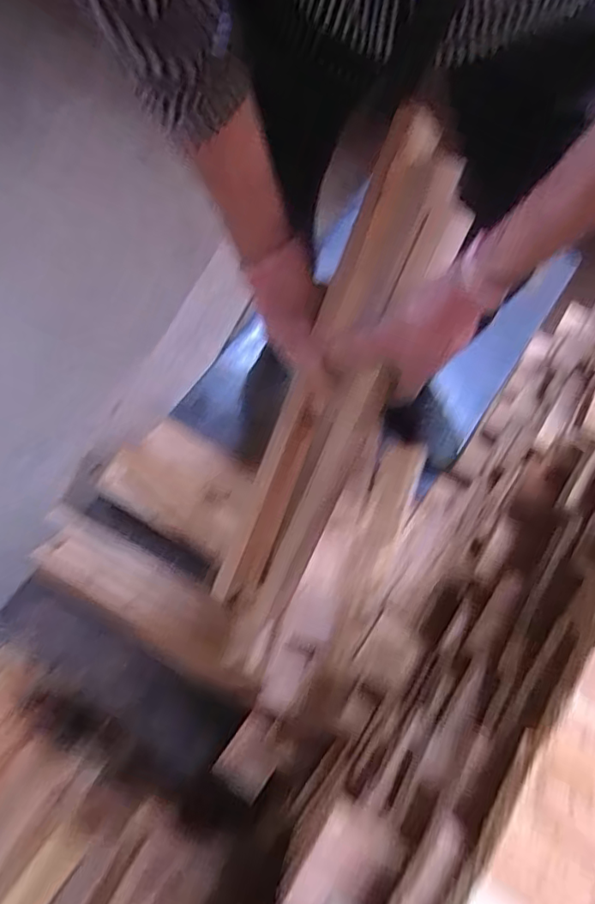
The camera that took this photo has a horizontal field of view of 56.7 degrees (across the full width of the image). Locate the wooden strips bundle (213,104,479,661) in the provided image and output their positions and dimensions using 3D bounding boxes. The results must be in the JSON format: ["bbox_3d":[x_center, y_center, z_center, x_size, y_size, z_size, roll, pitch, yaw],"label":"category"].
[{"bbox_3d":[0.021,-0.016,0.560,0.094,0.072,0.562,24,113,7],"label":"wooden strips bundle"}]

